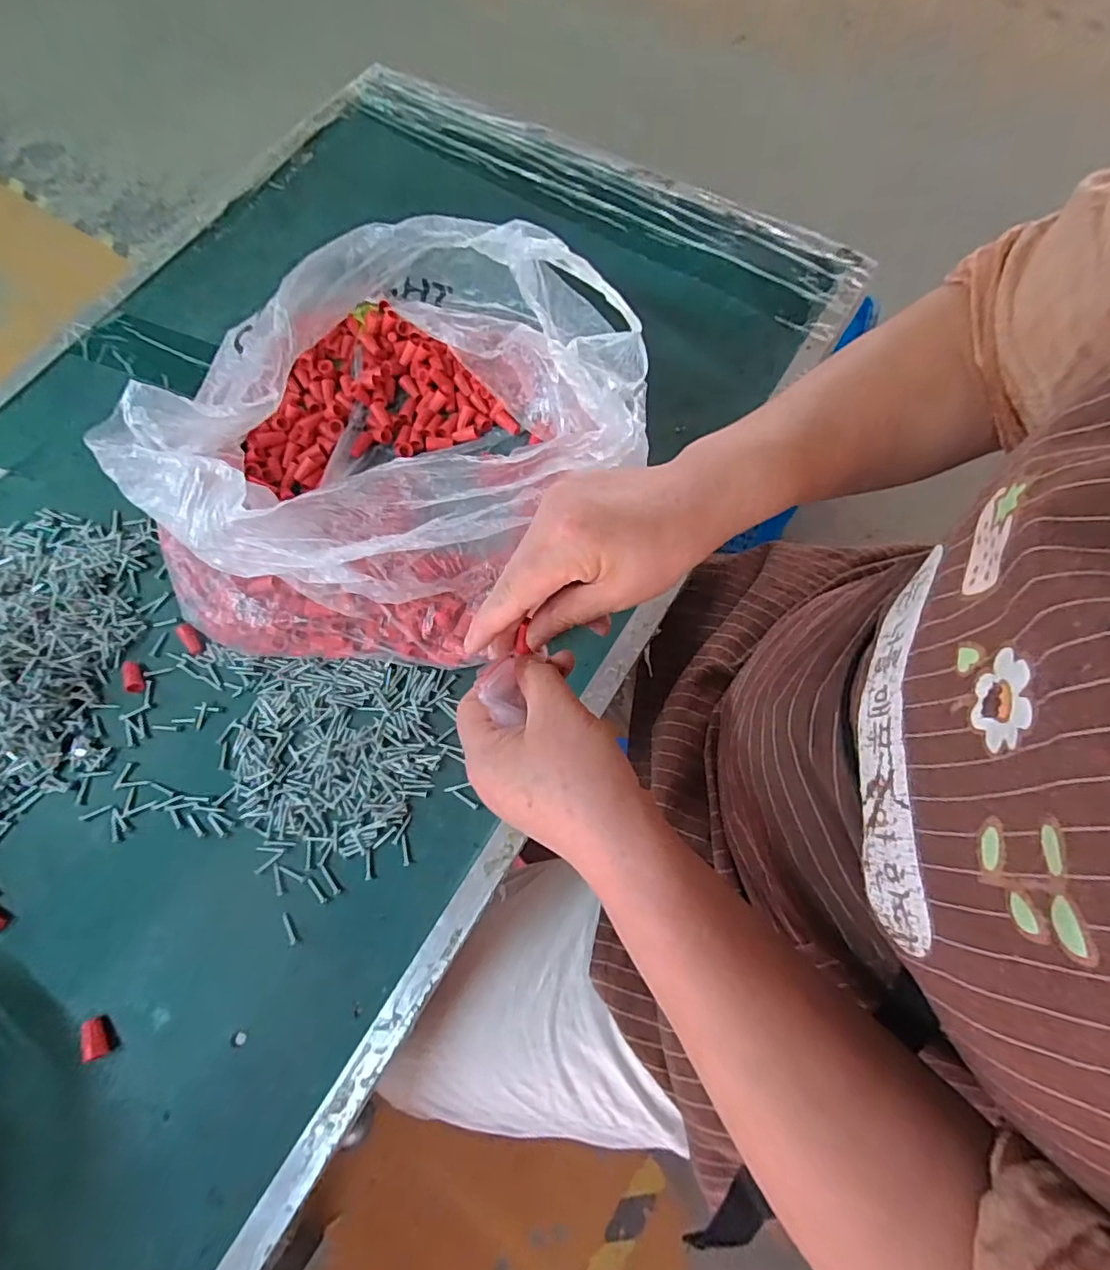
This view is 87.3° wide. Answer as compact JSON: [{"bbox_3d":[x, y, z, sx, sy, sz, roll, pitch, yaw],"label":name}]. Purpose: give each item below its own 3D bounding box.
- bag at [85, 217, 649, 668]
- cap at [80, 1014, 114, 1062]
[{"bbox_3d":[-0.130,-0.157,0.427,0.332,0.124,0.368,33,74,11],"label":"bag"},{"bbox_3d":[-0.276,0.242,0.350,0.013,0.012,0.024,-31,73,-9],"label":"cap"}]

